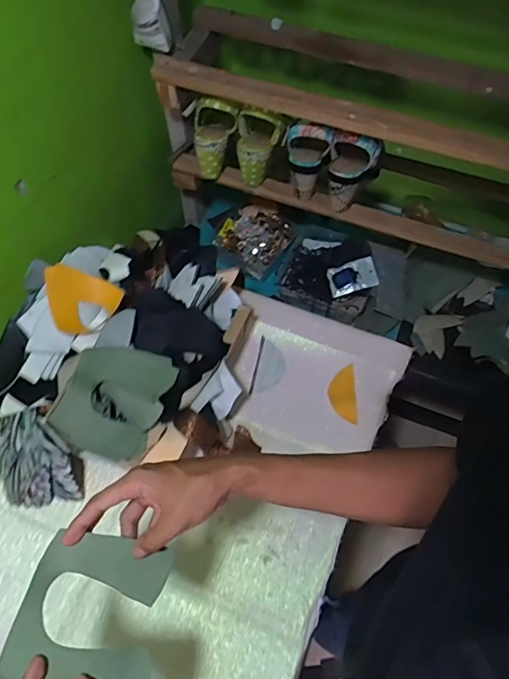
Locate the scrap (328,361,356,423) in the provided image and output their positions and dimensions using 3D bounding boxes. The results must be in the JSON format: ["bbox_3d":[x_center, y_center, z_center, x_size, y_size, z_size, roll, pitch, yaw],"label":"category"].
[{"bbox_3d":[0.155,0.094,0.873,0.046,0.011,0.105,2,60,1],"label":"scrap"}]

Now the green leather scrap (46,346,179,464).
[{"bbox_3d":[-0.201,0.078,0.713,0.137,0.051,0.161,18,61,10],"label":"green leather scrap"}]

